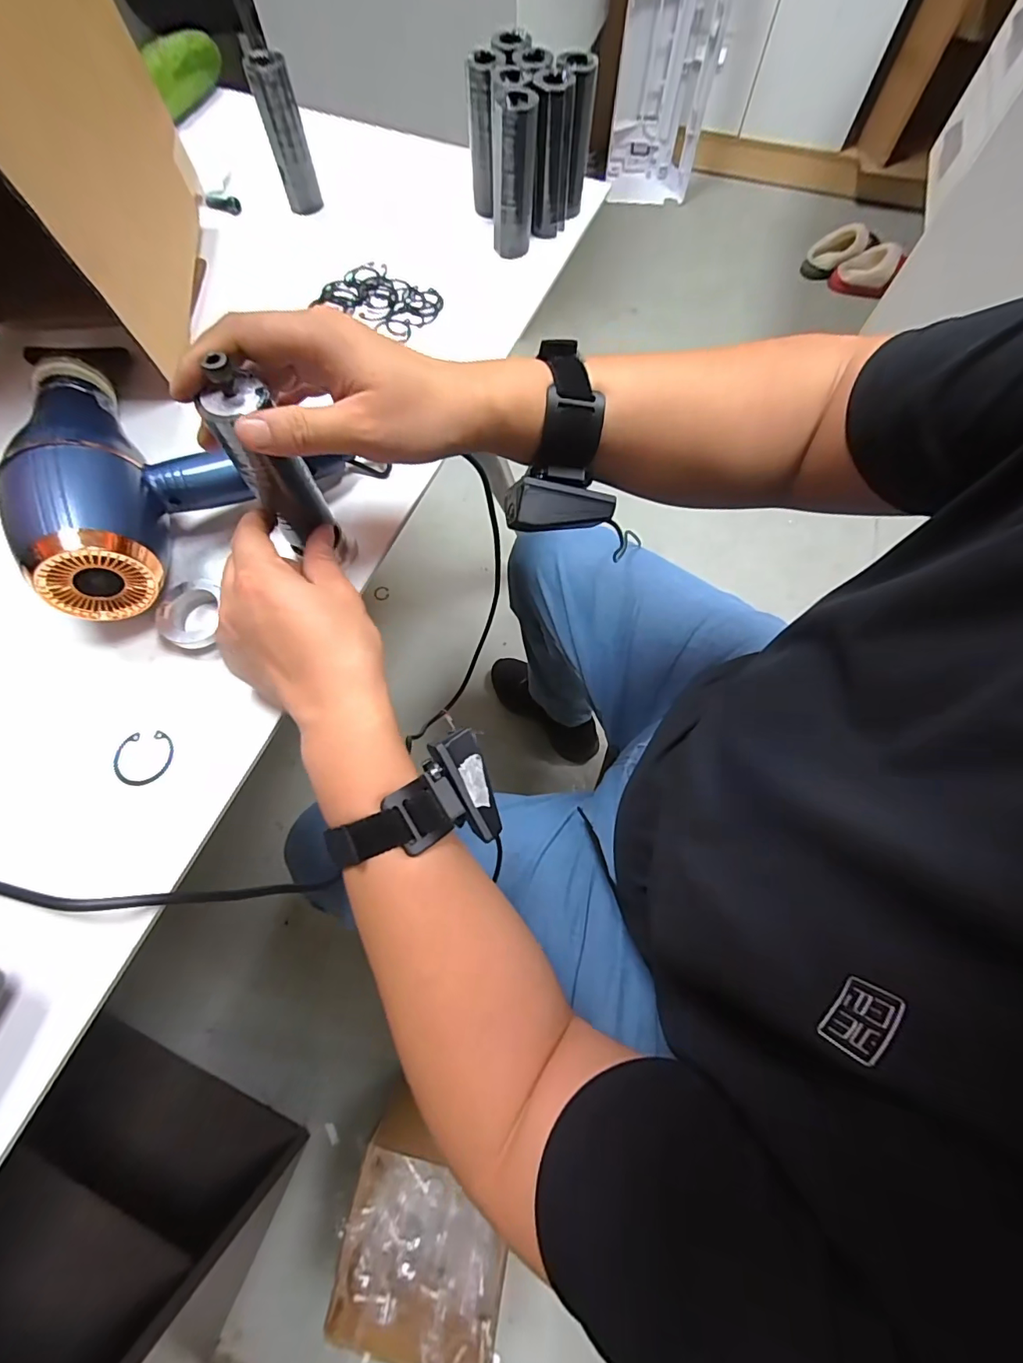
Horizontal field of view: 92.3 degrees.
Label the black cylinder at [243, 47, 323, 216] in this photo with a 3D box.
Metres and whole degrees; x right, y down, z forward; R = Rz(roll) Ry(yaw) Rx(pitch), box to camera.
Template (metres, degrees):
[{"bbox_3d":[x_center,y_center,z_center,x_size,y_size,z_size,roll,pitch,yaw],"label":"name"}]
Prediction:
[{"bbox_3d":[-0.217,-0.527,0.476,0.036,0.104,0.030,-18,70,-6],"label":"black cylinder"}]

